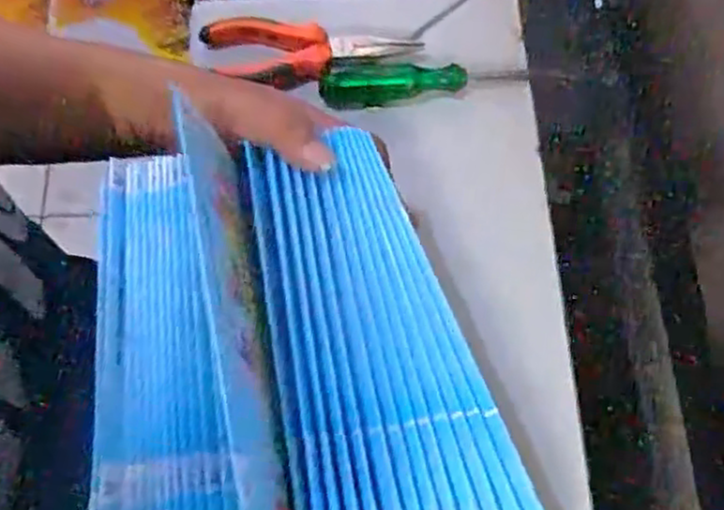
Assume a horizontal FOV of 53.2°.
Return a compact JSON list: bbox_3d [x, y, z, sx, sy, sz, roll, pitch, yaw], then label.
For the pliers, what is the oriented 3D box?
[{"bbox_3d":[-0.040,-0.141,0.508,0.150,0.012,0.051,7,70,0],"label":"pliers"}]

